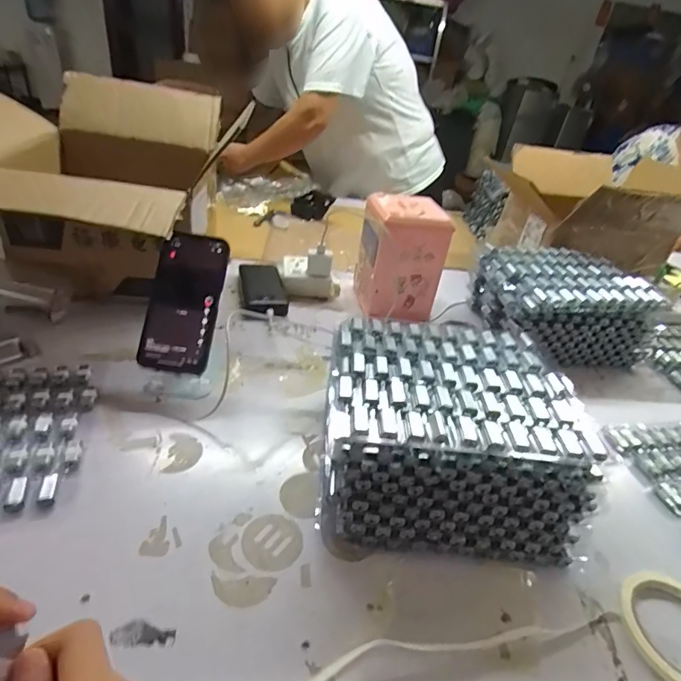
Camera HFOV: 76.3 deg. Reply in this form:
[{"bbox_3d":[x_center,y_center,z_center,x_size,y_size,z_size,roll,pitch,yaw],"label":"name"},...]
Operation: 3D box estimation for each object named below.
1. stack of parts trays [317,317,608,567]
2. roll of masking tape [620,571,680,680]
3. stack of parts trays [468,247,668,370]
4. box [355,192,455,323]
[{"bbox_3d":[0.111,0.090,0.472,0.243,0.114,0.235,6,35,-3],"label":"stack of parts trays"},{"bbox_3d":[0.295,0.254,0.378,0.093,0.012,0.098,7,34,-5],"label":"roll of masking tape"},{"bbox_3d":[0.376,-0.062,0.755,0.240,0.121,0.197,1,35,-13],"label":"stack of parts trays"},{"bbox_3d":[0.104,-0.147,0.760,0.130,0.171,0.114,2,36,-8],"label":"box"}]

